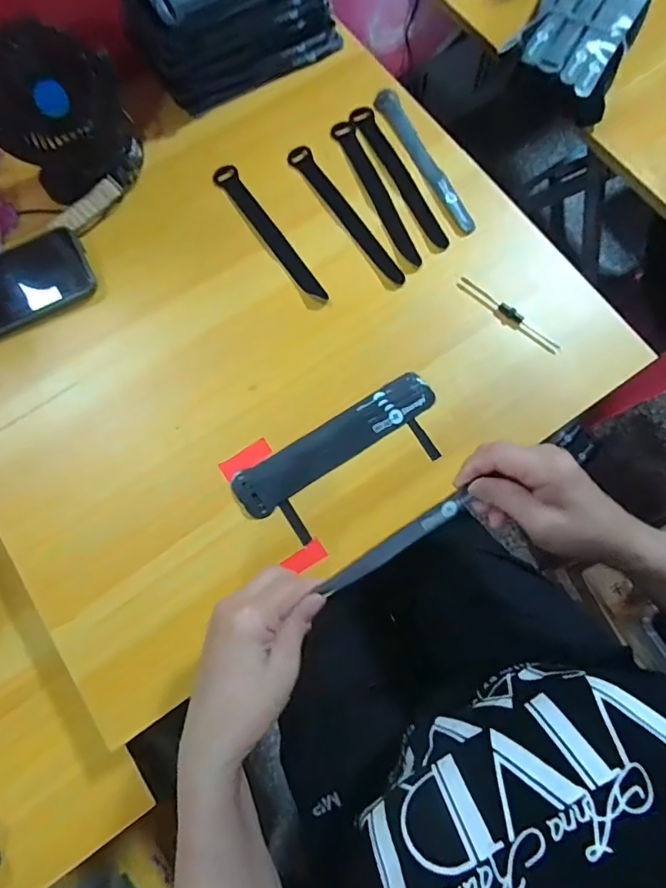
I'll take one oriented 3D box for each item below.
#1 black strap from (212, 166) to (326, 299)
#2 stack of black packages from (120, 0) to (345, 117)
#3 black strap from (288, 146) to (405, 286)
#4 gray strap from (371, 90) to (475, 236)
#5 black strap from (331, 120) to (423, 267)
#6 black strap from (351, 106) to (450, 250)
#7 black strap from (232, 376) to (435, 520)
[{"bbox_3d":[-0.065,-0.215,0.495,0.022,0.005,0.184,-34,78,-8],"label":"black strap"},{"bbox_3d":[-0.104,-0.458,0.510,0.224,0.102,0.107,-36,78,-8],"label":"stack of black packages"},{"bbox_3d":[0.014,-0.237,0.504,0.023,0.006,0.192,-34,78,-8],"label":"black strap"},{"bbox_3d":[0.096,-0.305,0.520,0.024,0.004,0.198,-24,76,-5],"label":"gray strap"},{"bbox_3d":[0.044,-0.265,0.509,0.024,0.004,0.193,-21,76,-4],"label":"black strap"},{"bbox_3d":[0.069,-0.284,0.516,0.023,0.004,0.194,-24,76,-5],"label":"black strap"},{"bbox_3d":[0.003,-0.002,0.444,0.199,0.008,0.042,-31,77,-7],"label":"black strap"}]

